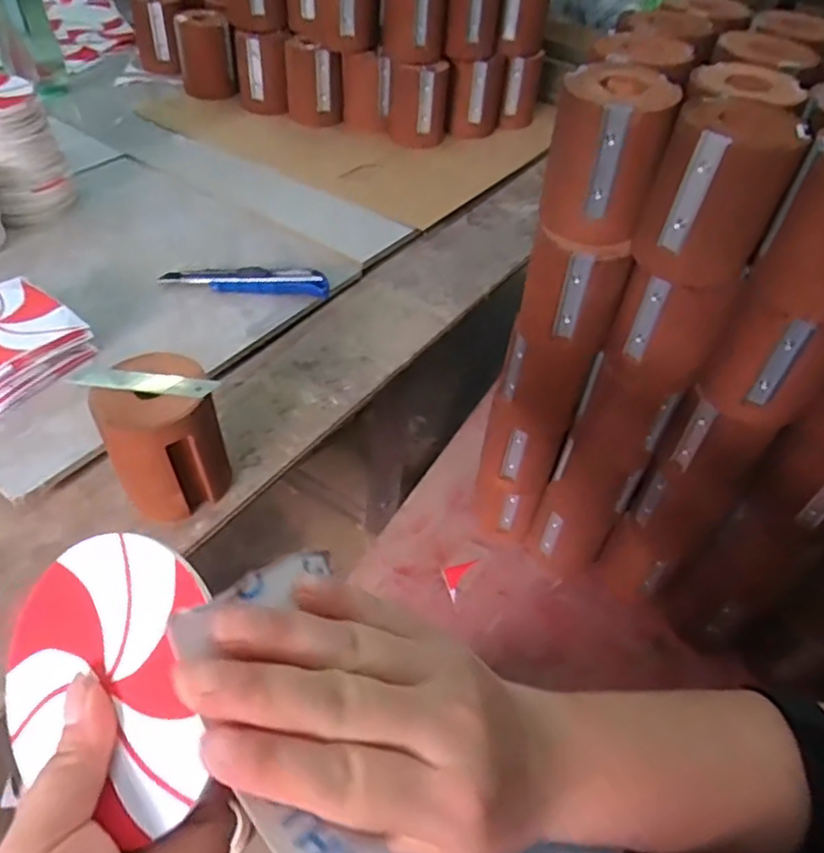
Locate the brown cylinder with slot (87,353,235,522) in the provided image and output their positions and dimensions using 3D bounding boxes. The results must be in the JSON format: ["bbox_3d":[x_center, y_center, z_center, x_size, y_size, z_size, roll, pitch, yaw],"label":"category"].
[{"bbox_3d":[-0.179,0.006,0.477,0.078,0.092,0.083,-15,51,-19],"label":"brown cylinder with slot"}]

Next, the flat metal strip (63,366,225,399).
[{"bbox_3d":[-0.186,-0.031,0.449,0.100,0.008,0.020,6,47,0],"label":"flat metal strip"}]

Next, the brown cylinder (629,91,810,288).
[{"bbox_3d":[0.207,-0.157,0.444,0.078,0.101,0.070,26,50,18],"label":"brown cylinder"}]

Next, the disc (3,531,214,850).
[{"bbox_3d":[-0.110,0.086,0.226,0.090,0.005,0.092,-4,80,23],"label":"disc"}]

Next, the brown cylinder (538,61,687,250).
[{"bbox_3d":[0.136,-0.193,0.471,0.074,0.101,0.075,16,48,9],"label":"brown cylinder"}]

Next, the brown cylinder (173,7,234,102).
[{"bbox_3d":[-0.302,-0.542,0.955,0.075,0.101,0.065,-9,50,-14],"label":"brown cylinder"}]

